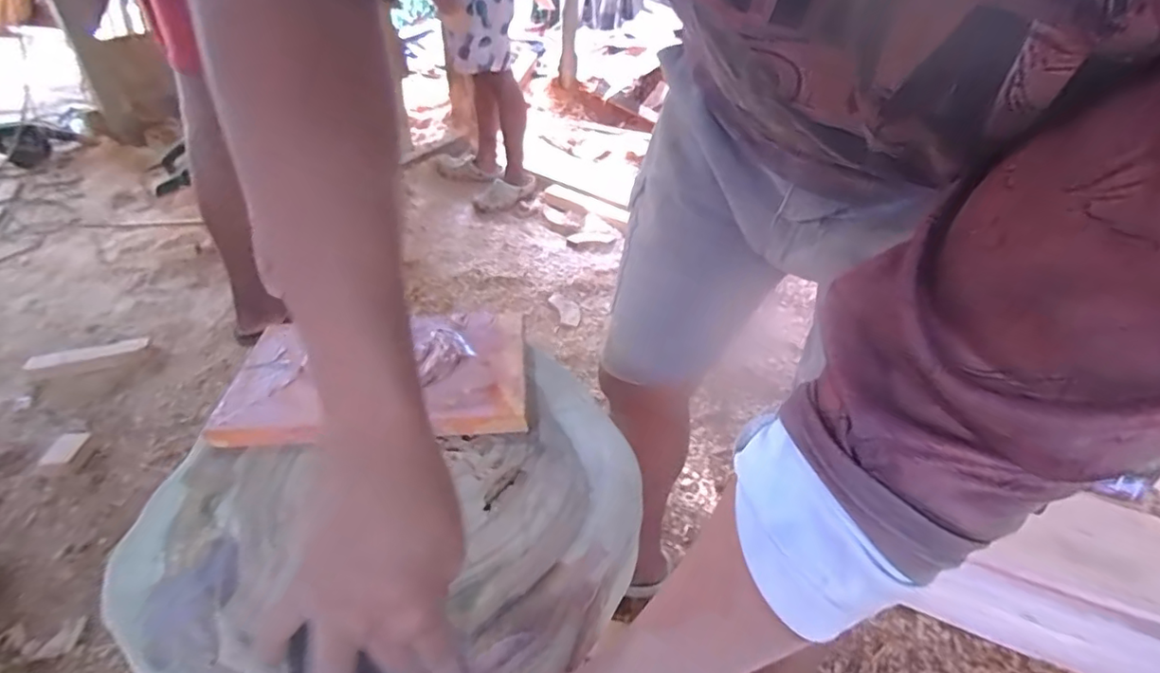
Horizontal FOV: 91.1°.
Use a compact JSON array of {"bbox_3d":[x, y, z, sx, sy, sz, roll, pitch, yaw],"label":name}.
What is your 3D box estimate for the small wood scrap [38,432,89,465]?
[{"bbox_3d":[-1.022,0.221,1.127,0.045,0.008,0.088,14,35,-12],"label":"small wood scrap"}]

